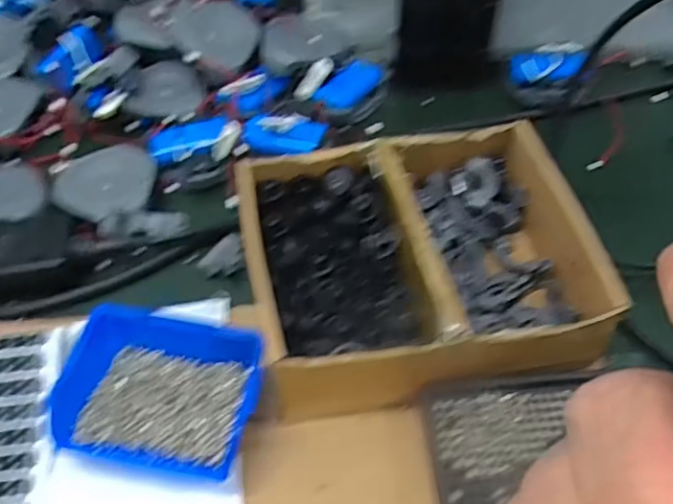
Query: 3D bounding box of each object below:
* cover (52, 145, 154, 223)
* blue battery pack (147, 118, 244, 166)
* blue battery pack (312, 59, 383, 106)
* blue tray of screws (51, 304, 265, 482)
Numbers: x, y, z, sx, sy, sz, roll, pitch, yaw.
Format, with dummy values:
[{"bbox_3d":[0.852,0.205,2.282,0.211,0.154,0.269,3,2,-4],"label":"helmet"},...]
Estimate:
[{"bbox_3d":[-0.184,-0.056,0.496,0.076,0.015,0.063,-33,57,-24],"label":"cover"},{"bbox_3d":[-0.115,-0.090,0.506,0.076,0.020,0.031,-11,53,6],"label":"blue battery pack"},{"bbox_3d":[0.014,-0.157,0.573,0.030,0.012,0.075,29,56,22],"label":"blue battery pack"},{"bbox_3d":[-0.101,0.075,0.363,0.102,0.033,0.093,8,50,7],"label":"blue tray of screws"}]

